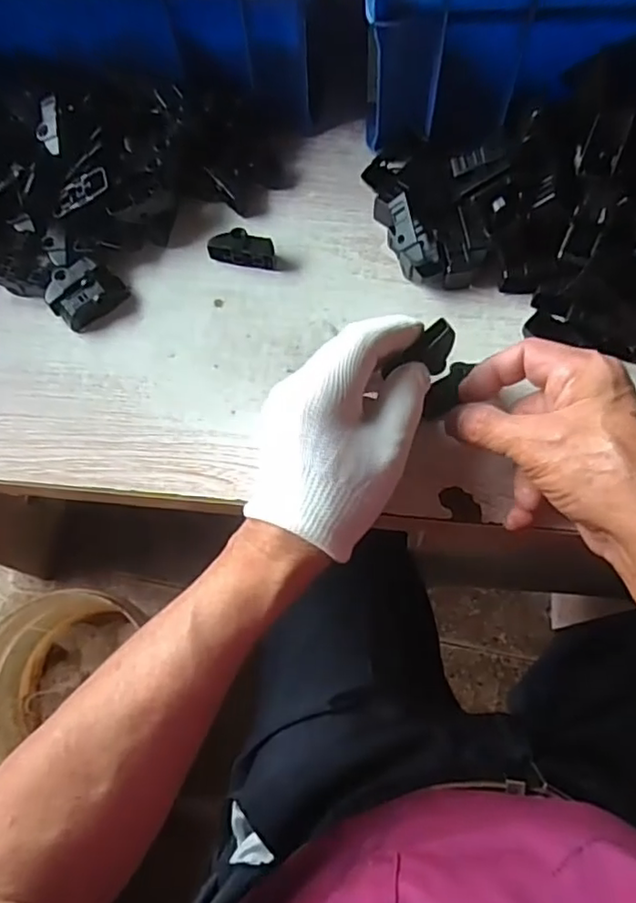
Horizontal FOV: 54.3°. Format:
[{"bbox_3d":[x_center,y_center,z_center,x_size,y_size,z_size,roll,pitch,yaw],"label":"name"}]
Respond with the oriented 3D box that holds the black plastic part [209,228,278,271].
[{"bbox_3d":[-0.051,-0.140,0.428,0.046,0.018,0.018,11,71,6],"label":"black plastic part"}]

